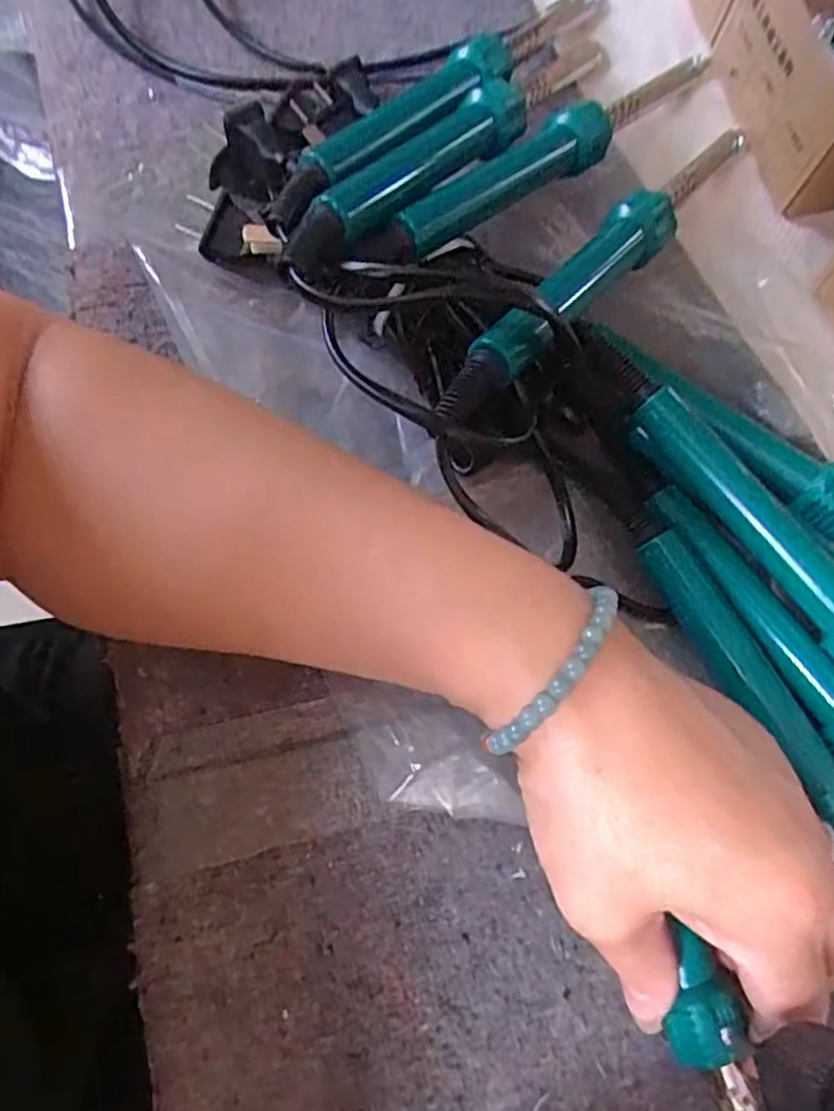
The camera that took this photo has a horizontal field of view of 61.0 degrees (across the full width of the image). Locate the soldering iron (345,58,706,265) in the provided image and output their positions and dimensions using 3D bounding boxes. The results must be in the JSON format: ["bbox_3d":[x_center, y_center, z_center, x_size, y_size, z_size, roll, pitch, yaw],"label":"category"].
[{"bbox_3d":[0.056,-0.160,0.279,0.019,0.018,0.236,42,60,11],"label":"soldering iron"}]

